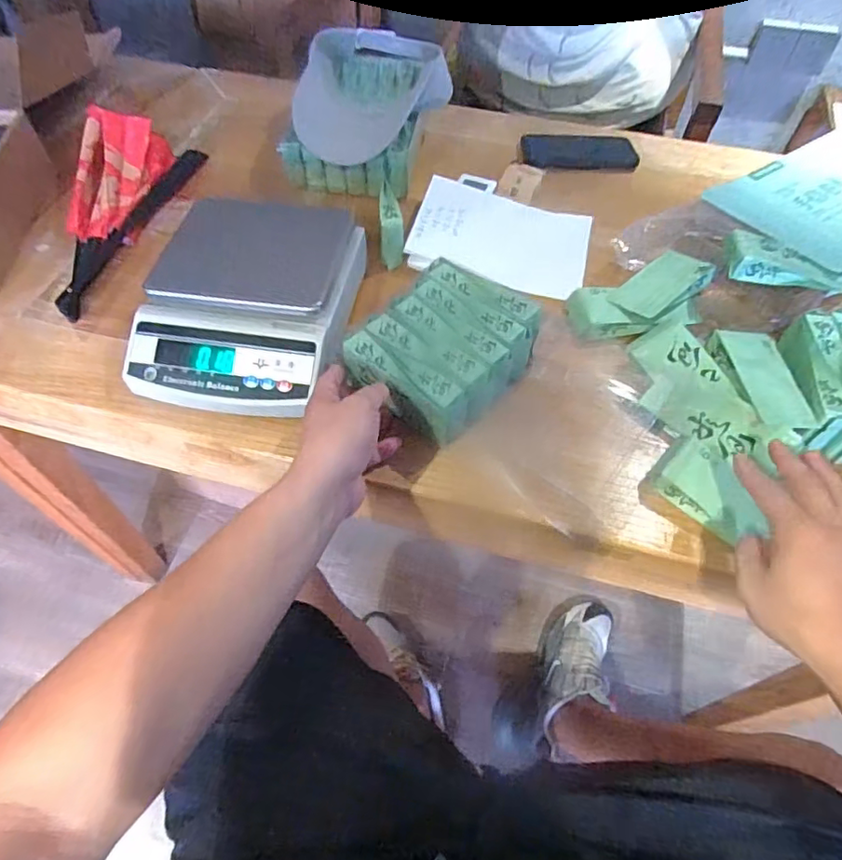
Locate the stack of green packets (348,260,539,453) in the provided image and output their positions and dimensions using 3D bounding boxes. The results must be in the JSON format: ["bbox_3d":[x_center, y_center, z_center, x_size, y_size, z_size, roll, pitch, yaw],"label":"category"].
[{"bbox_3d":[0.028,-0.083,0.561,0.138,0.045,0.173,33,61,18],"label":"stack of green packets"}]

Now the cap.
[{"bbox_3d":[-0.062,-0.473,0.783,0.204,0.064,0.259,-1,56,-3],"label":"cap"}]

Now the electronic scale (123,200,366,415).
[{"bbox_3d":[-0.172,-0.131,0.574,0.192,0.077,0.231,9,56,4],"label":"electronic scale"}]

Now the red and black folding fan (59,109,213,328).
[{"bbox_3d":[-0.355,-0.270,0.672,0.121,0.068,0.312,-1,56,-3],"label":"red and black folding fan"}]

